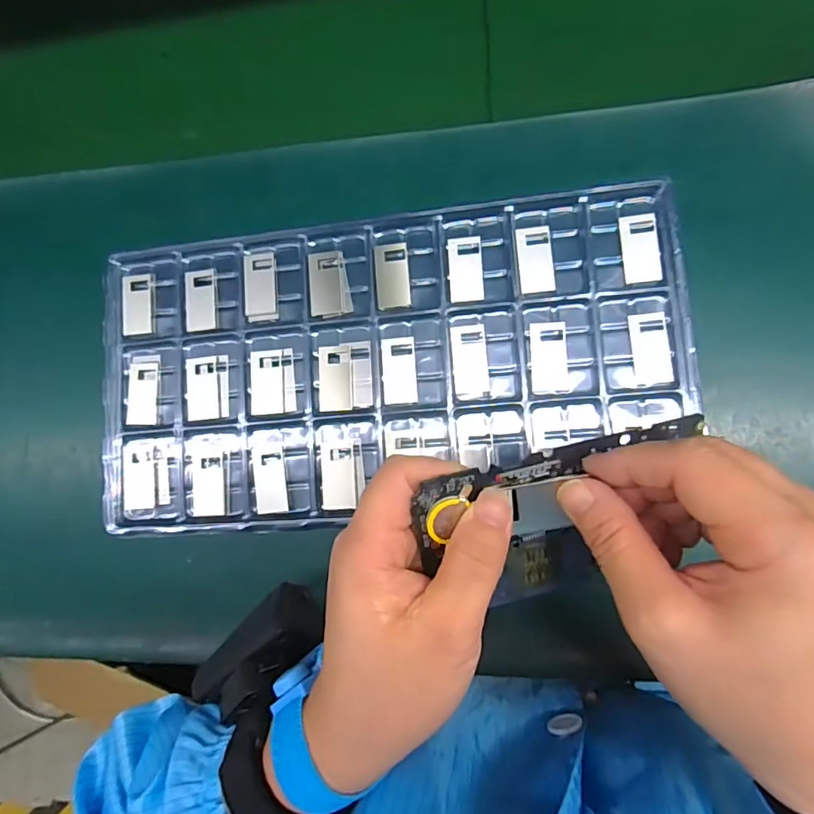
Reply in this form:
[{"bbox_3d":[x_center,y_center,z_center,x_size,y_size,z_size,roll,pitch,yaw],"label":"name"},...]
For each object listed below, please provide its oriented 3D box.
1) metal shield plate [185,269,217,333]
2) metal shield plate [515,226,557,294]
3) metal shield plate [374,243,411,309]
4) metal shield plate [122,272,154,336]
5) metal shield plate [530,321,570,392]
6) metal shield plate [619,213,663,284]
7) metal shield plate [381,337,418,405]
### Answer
[{"bbox_3d":[-0.147,-0.076,0.364,0.023,0.004,0.044,-6,84,7],"label":"metal shield plate"},{"bbox_3d":[0.084,-0.096,0.332,0.022,0.004,0.044,-5,84,7],"label":"metal shield plate"},{"bbox_3d":[-0.010,-0.088,0.345,0.022,0.004,0.044,-4,84,7],"label":"metal shield plate"},{"bbox_3d":[-0.195,-0.074,0.371,0.024,0.004,0.044,-3,84,7],"label":"metal shield plate"},{"bbox_3d":[0.090,-0.032,0.325,0.022,0.004,0.045,-1,84,7],"label":"metal shield plate"},{"bbox_3d":[0.148,-0.100,0.324,0.021,0.006,0.043,-5,84,7],"label":"metal shield plate"},{"bbox_3d":[-0.005,-0.024,0.339,0.022,0.004,0.044,-4,80,1],"label":"metal shield plate"}]

